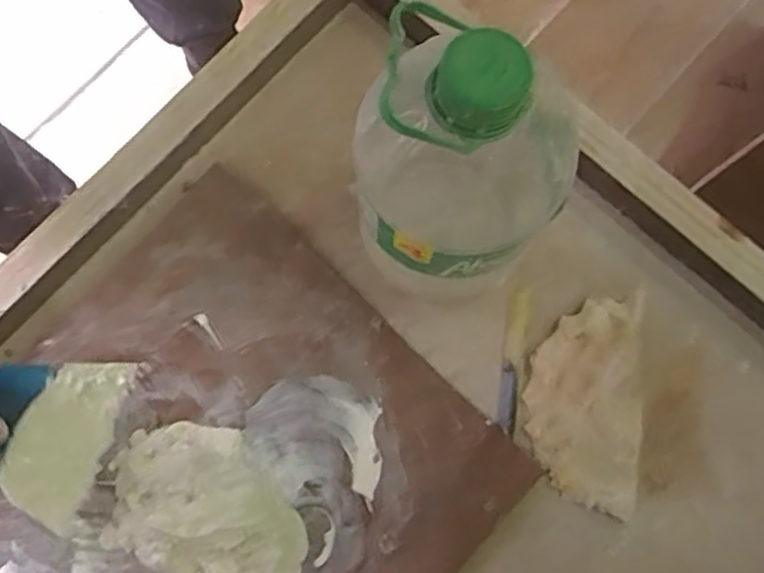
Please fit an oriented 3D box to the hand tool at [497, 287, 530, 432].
[{"bbox_3d":[0.119,0.064,0.654,0.016,0.005,0.129,10,78,3],"label":"hand tool"}]

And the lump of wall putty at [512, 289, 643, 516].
[{"bbox_3d":[0.176,0.097,0.630,0.102,0.032,0.178,8,78,2],"label":"lump of wall putty"}]

